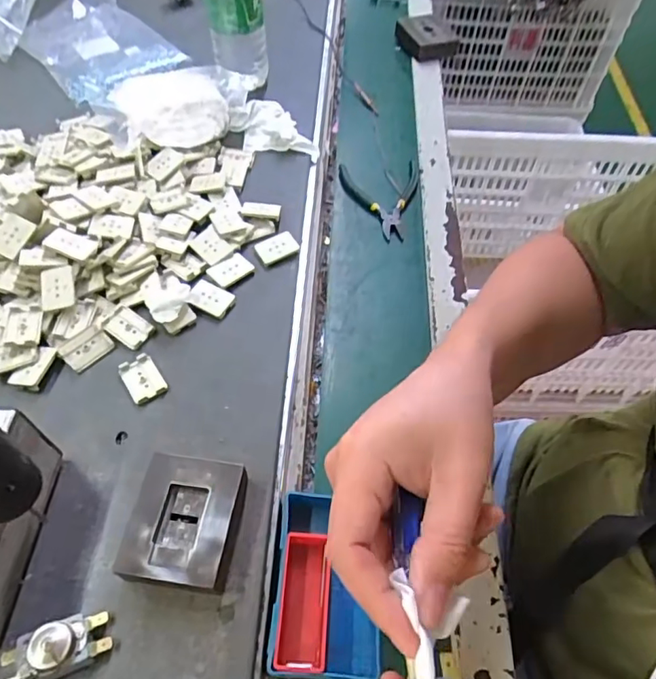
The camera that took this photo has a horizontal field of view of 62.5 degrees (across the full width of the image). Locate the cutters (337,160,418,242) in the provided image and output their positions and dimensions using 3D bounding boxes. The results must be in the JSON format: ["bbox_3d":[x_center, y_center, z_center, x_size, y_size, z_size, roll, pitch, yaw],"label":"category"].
[{"bbox_3d":[0.062,-0.162,0.613,0.089,0.009,0.126,-2,56,-4],"label":"cutters"}]

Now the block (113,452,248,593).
[{"bbox_3d":[-0.095,0.122,0.363,0.068,0.026,0.081,8,56,3],"label":"block"}]

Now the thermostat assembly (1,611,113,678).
[{"bbox_3d":[-0.162,0.186,0.322,0.058,0.028,0.031,-19,59,-15],"label":"thermostat assembly"}]

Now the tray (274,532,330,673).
[{"bbox_3d":[-0.016,0.178,0.367,0.032,0.027,0.082,5,56,0],"label":"tray"}]

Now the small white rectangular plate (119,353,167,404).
[{"bbox_3d":[-0.150,0.031,0.438,0.028,0.004,0.042,-30,62,-21],"label":"small white rectangular plate"}]

